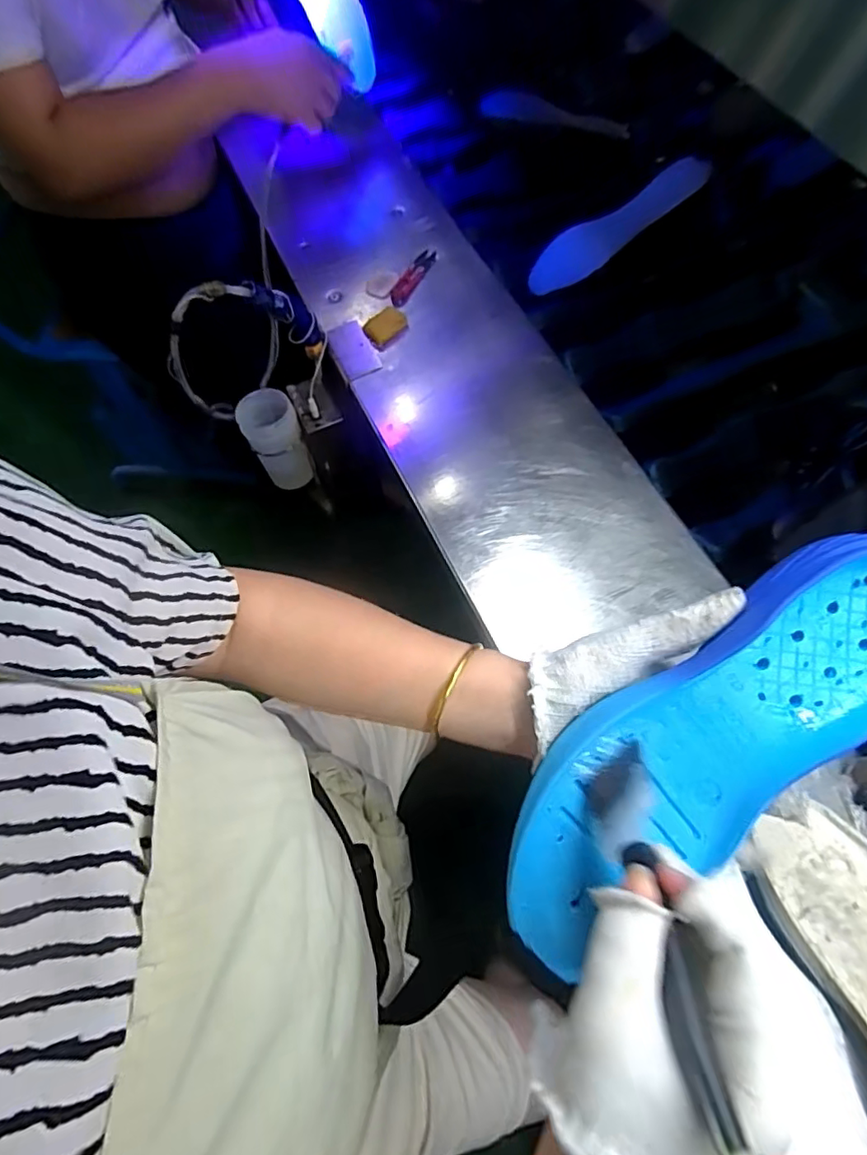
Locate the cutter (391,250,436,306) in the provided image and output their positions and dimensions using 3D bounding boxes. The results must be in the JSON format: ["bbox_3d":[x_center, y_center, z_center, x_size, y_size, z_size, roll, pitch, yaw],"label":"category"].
[{"bbox_3d":[-0.027,-0.391,0.746,0.025,0.007,0.102,26,70,10],"label":"cutter"}]

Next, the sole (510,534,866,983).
[{"bbox_3d":[0.141,0.083,0.291,0.264,0.034,0.088,-40,72,2],"label":"sole"}]

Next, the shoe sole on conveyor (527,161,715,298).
[{"bbox_3d":[0.239,-0.462,0.758,0.244,0.019,0.068,-28,68,17],"label":"shoe sole on conveyor"}]

